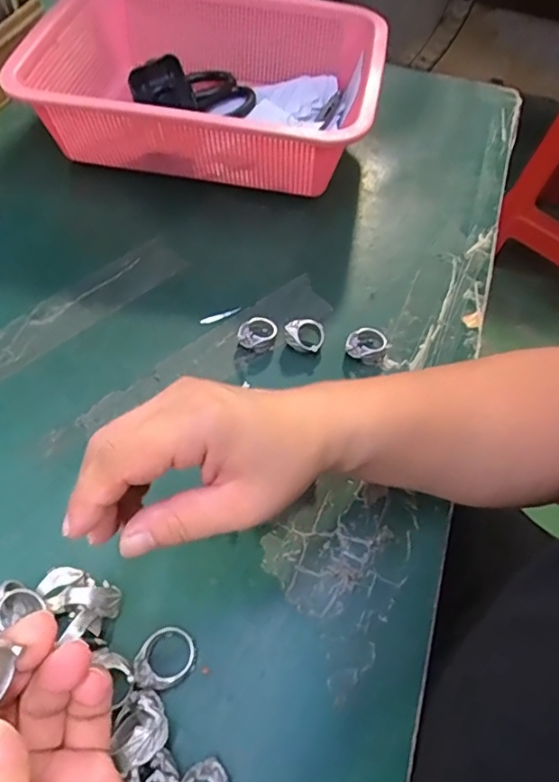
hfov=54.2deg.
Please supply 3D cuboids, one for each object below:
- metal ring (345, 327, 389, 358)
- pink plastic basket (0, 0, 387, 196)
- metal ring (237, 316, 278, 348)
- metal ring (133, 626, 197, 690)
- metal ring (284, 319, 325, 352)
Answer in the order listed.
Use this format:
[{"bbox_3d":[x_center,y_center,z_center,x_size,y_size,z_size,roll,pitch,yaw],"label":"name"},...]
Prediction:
[{"bbox_3d":[0.063,-0.033,0.399,0.028,0.014,0.023,16,58,8],"label":"metal ring"},{"bbox_3d":[-0.061,-0.277,0.506,0.287,0.094,0.207,12,57,6],"label":"pink plastic basket"},{"bbox_3d":[-0.016,-0.042,0.397,0.027,0.013,0.023,4,57,0],"label":"metal ring"},{"bbox_3d":[-0.059,0.139,0.282,0.025,0.014,0.032,41,64,22],"label":"metal ring"},{"bbox_3d":[0.018,-0.040,0.393,0.028,0.019,0.019,9,57,4],"label":"metal ring"}]

